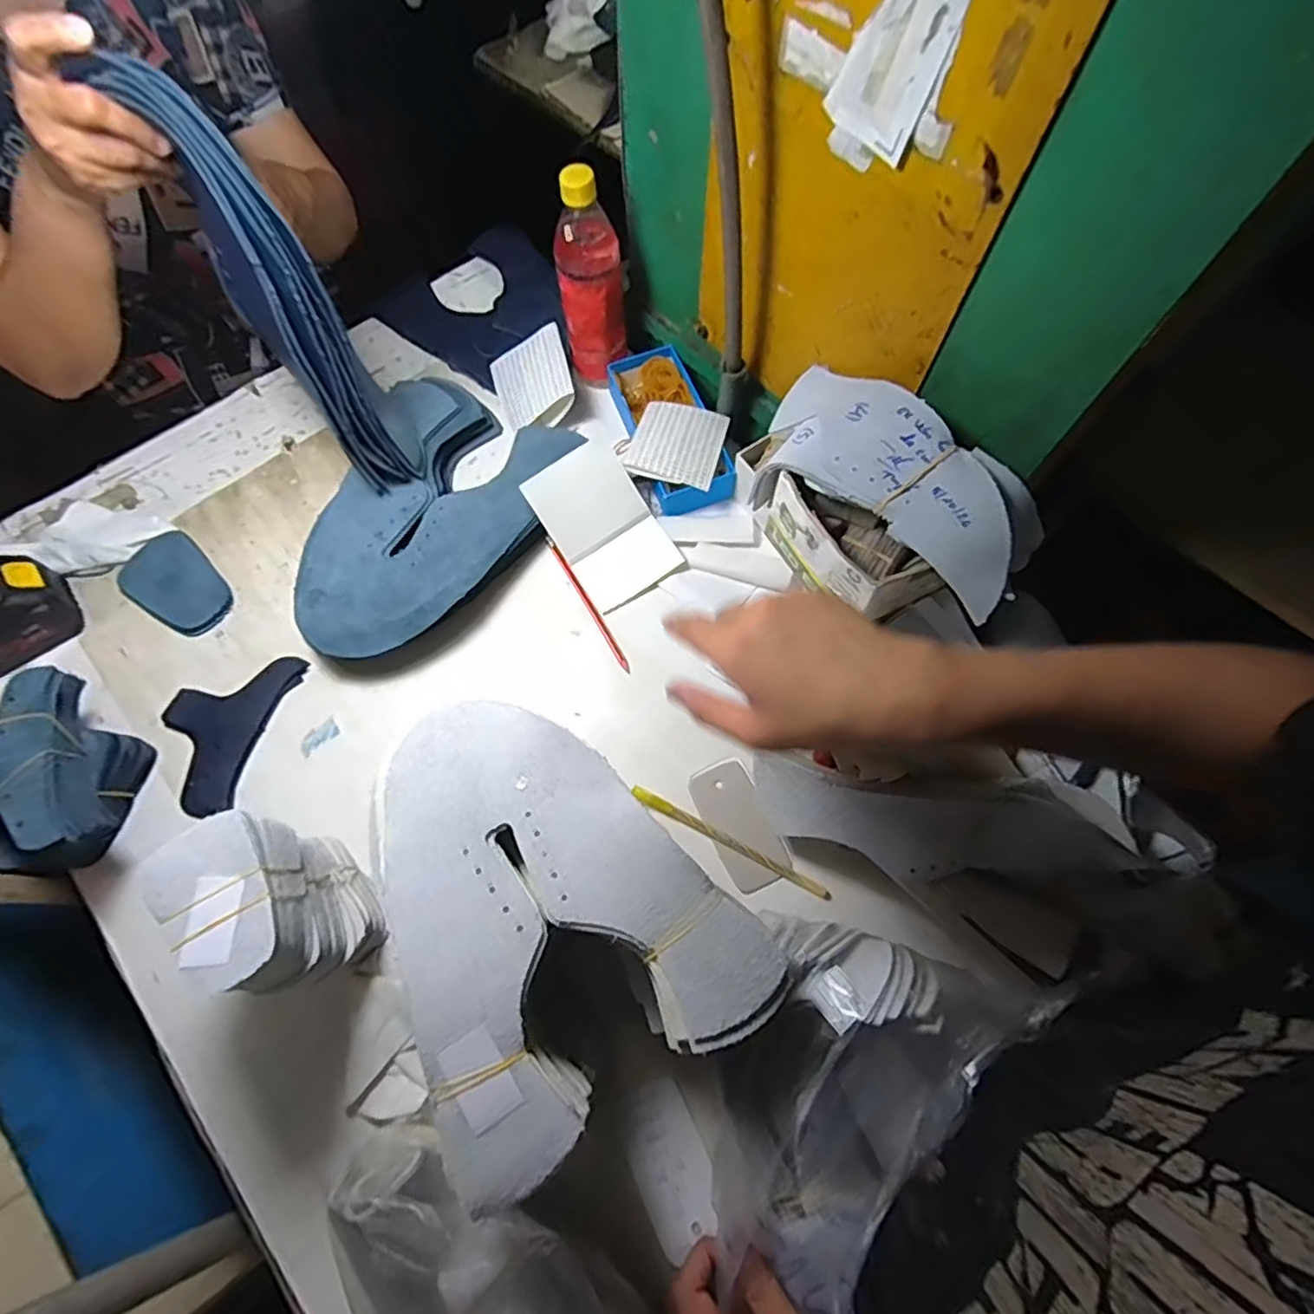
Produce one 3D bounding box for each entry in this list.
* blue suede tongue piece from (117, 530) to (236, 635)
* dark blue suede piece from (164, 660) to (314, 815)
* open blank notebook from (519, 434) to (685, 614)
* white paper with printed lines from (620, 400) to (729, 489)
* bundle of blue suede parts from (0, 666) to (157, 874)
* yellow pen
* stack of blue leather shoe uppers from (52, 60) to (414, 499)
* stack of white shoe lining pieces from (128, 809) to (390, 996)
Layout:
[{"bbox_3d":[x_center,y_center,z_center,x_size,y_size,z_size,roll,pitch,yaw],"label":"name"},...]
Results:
[{"bbox_3d":[-0.456,-0.067,0.610,0.111,0.018,0.074,42,74,16],"label":"blue suede tongue piece"},{"bbox_3d":[-0.386,0.060,0.566,0.094,0.004,0.145,15,68,6],"label":"dark blue suede piece"},{"bbox_3d":[-0.054,-0.129,0.630,0.094,0.025,0.149,-34,91,0],"label":"open blank notebook"},{"bbox_3d":[0.021,-0.212,0.634,0.087,0.009,0.094,14,64,2],"label":"white paper with printed lines"},{"bbox_3d":[-0.467,0.098,0.493,0.091,0.107,0.149,-23,69,-9],"label":"bundle of blue suede parts"},{"bbox_3d":[0.059,0.153,0.531,0.178,0.009,0.011,27,70,11],"label":"yellow pen"},{"bbox_3d":[-0.283,-0.269,0.510,0.062,0.293,0.132,-38,72,-14],"label":"stack of blue leather shoe uppers"},{"bbox_3d":[-0.252,0.170,0.442,0.068,0.156,0.105,-40,73,-15],"label":"stack of white shoe lining pieces"}]

